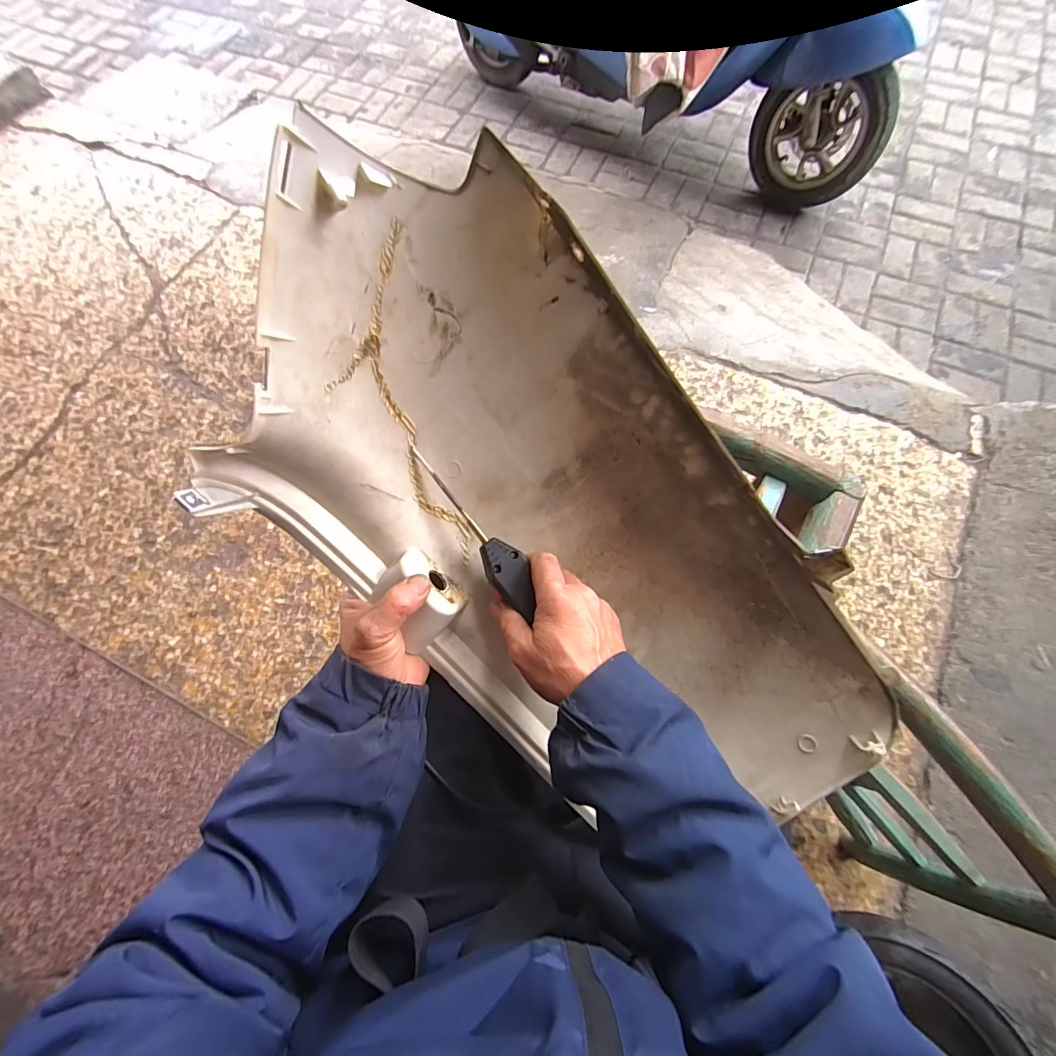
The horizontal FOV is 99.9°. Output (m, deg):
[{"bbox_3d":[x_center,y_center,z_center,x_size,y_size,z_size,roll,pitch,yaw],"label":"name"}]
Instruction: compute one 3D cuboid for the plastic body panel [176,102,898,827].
[{"bbox_3d":[0.048,0.022,0.356,0.575,0.164,0.266,39,70,-14],"label":"plastic body panel"}]

